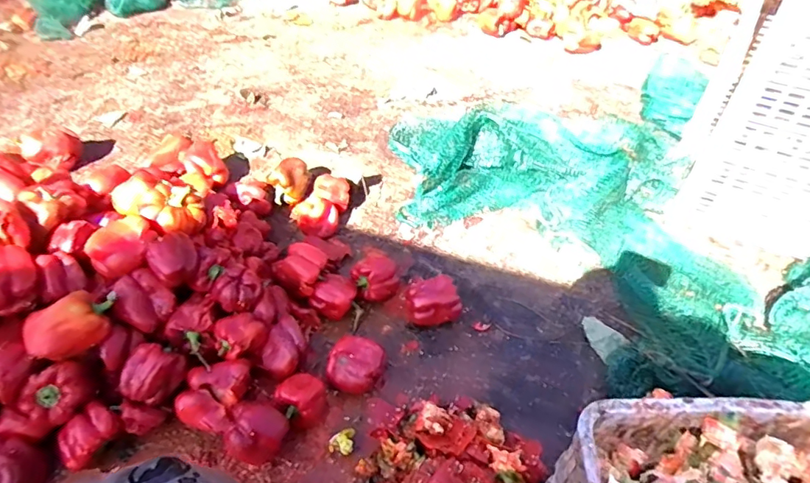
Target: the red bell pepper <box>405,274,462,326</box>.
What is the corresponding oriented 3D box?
[{"bbox_3d":[0.047,0.105,0.863,0.088,0.071,0.062,-11,46,-12],"label":"red bell pepper"}]

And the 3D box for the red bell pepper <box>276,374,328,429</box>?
[{"bbox_3d":[-0.137,0.218,0.701,0.060,0.064,0.057,0,44,0],"label":"red bell pepper"}]

